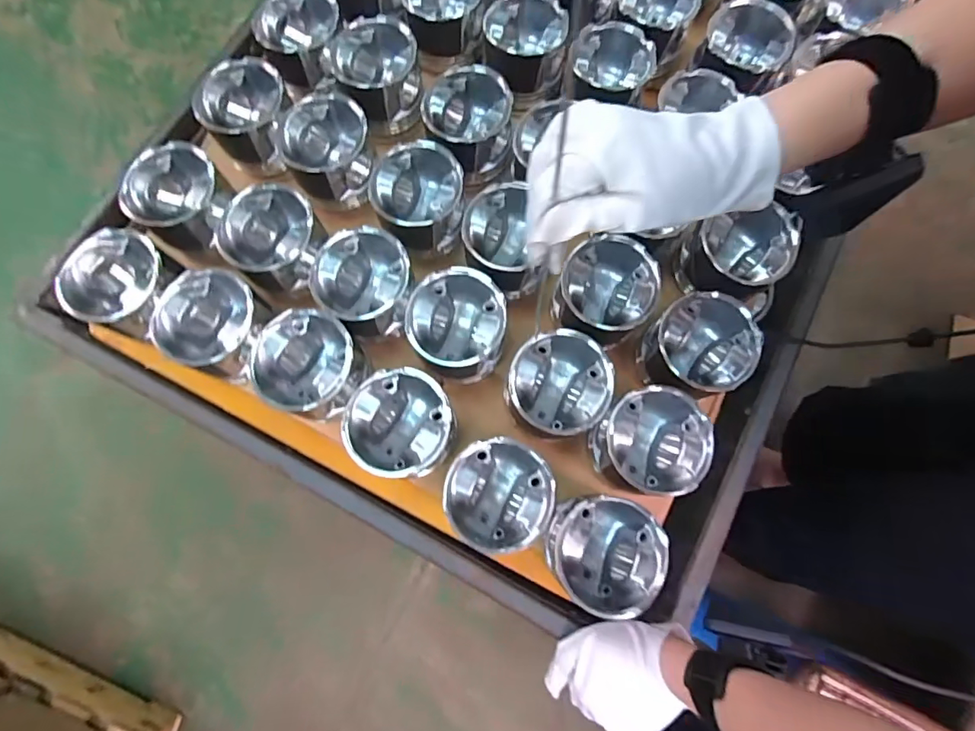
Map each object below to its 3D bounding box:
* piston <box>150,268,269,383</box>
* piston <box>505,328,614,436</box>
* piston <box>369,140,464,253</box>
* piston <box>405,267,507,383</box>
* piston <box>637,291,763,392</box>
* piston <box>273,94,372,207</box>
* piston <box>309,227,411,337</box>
[{"bbox_3d":[-0.260,-0.039,0.482,0.088,0.061,0.087,0,76,1],"label":"piston"},{"bbox_3d":[0.066,0.020,0.478,0.090,0.072,0.089,0,76,1],"label":"piston"},{"bbox_3d":[-0.074,-0.169,0.523,0.095,0.061,0.106,7,76,3],"label":"piston"},{"bbox_3d":[-0.027,-0.040,0.486,0.087,0.070,0.093,0,76,1],"label":"piston"},{"bbox_3d":[0.201,-0.015,0.492,0.096,0.081,0.088,0,76,1],"label":"piston"},{"bbox_3d":[-0.168,-0.227,0.535,0.089,0.066,0.095,0,76,1],"label":"piston"},{"bbox_3d":[-0.119,-0.077,0.485,0.093,0.055,0.098,-5,76,0],"label":"piston"}]

